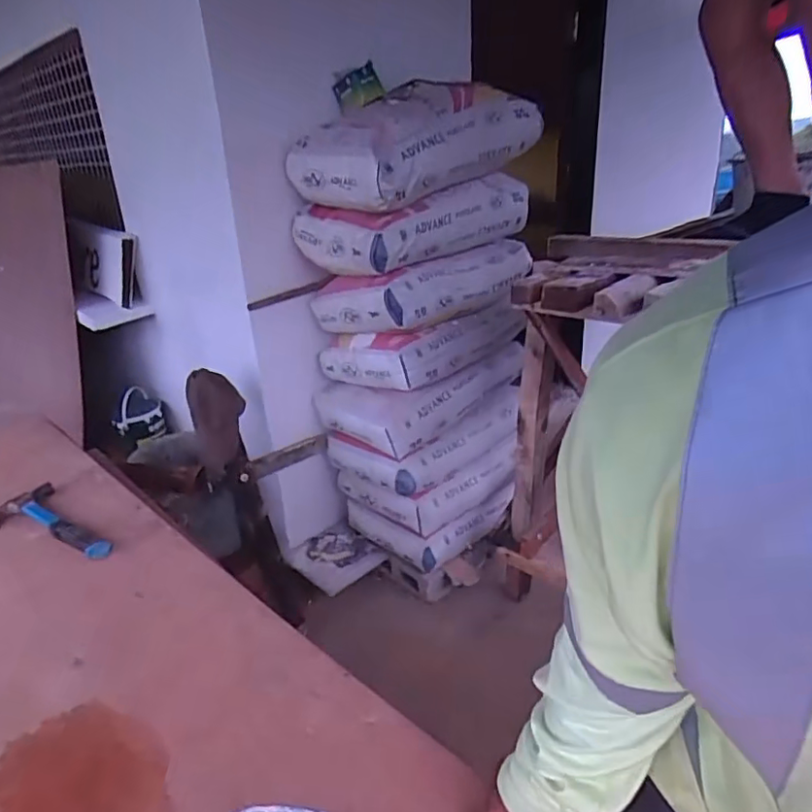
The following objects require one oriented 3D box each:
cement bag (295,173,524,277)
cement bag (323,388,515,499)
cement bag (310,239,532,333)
[{"bbox_3d":[0.029,-0.452,1.424,0.507,0.145,0.290,-21,30,-34],"label":"cement bag"},{"bbox_3d":[0.048,0.065,1.700,0.470,0.149,0.348,-23,31,-37],"label":"cement bag"},{"bbox_3d":[0.048,-0.328,1.530,0.497,0.152,0.323,-22,30,-35],"label":"cement bag"}]

